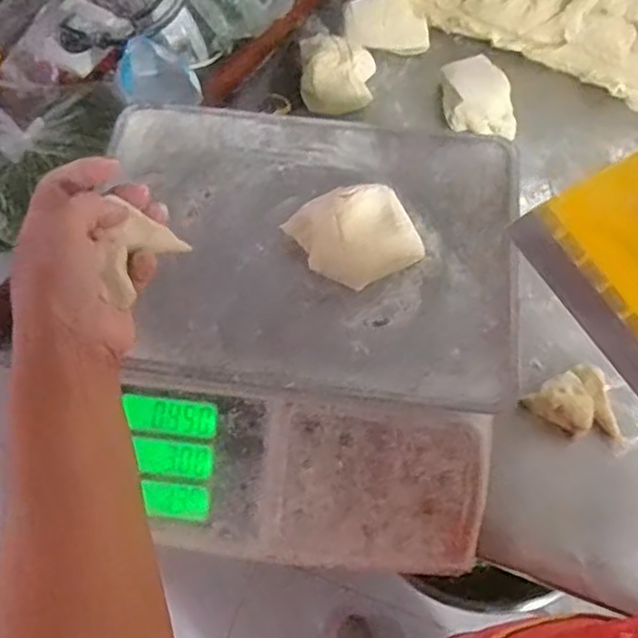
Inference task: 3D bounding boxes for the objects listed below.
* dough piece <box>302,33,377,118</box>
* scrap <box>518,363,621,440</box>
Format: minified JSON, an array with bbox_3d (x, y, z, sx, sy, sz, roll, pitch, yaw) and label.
[{"bbox_3d":[0.020,-0.256,0.691,0.078,0.038,0.078,1,65,0],"label":"dough piece"},{"bbox_3d":[0.215,0.075,0.558,0.064,0.034,0.063,-21,66,-9],"label":"scrap"}]

